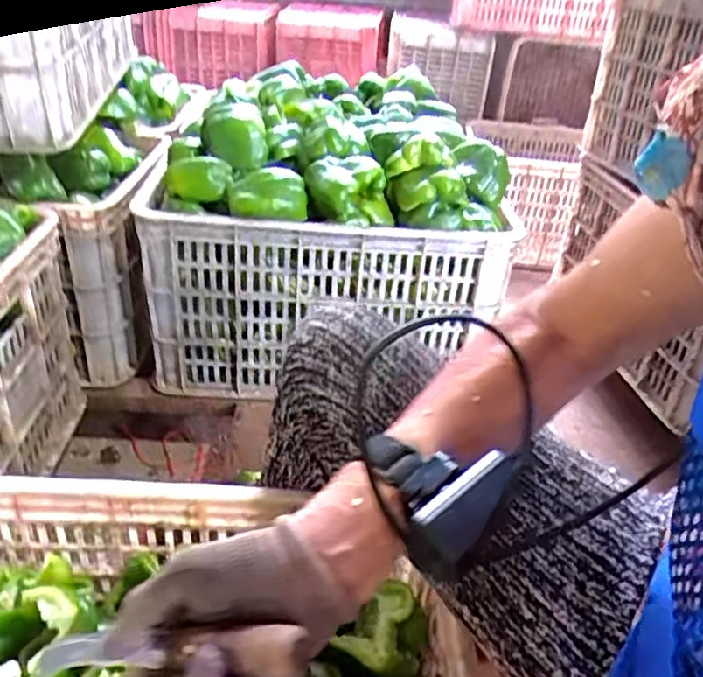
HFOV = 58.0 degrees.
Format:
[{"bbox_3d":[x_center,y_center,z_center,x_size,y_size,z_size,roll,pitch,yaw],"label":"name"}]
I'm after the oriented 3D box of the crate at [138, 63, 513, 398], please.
[{"bbox_3d":[-0.049,-0.243,1.094,0.498,0.326,0.604,-2,36,-3],"label":"crate"}]

